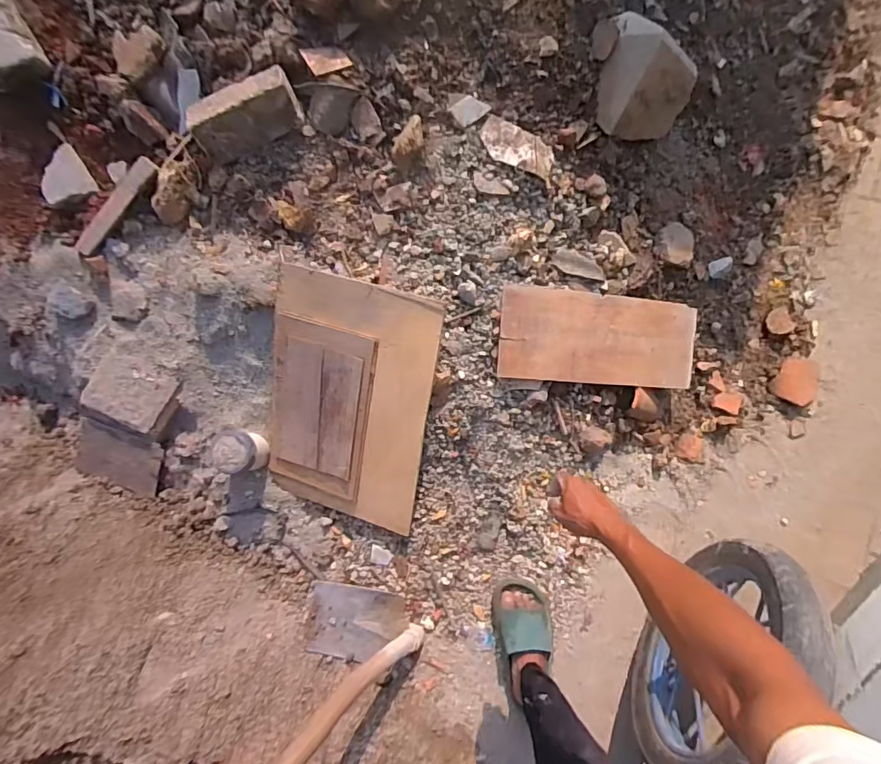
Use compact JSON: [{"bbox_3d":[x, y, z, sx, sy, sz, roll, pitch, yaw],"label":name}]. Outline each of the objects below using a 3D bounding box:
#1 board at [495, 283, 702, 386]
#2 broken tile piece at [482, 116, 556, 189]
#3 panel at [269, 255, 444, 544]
[{"bbox_3d":[0.373,-0.096,1.110,0.501,0.017,0.200,3,96,-17],"label":"board"},{"bbox_3d":[0.170,-0.494,1.039,0.175,0.016,0.084,26,84,-11],"label":"broken tile piece"},{"bbox_3d":[-0.208,0.061,1.057,0.361,0.055,0.548,14,113,12],"label":"panel"}]

